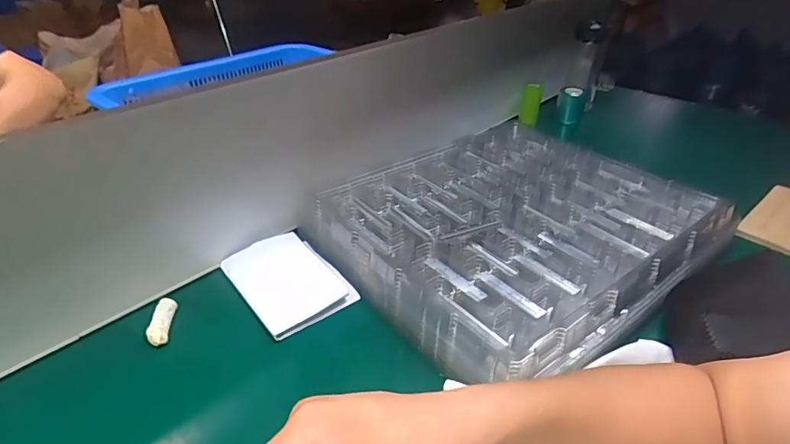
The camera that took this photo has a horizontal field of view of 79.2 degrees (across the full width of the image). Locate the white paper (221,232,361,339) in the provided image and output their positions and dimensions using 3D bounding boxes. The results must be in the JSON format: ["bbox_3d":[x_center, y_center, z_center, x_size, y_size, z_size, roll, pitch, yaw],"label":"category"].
[{"bbox_3d":[-0.126,0.069,0.569,0.106,0.016,0.150,-28,44,-28],"label":"white paper"}]

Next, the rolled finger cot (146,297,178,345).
[{"bbox_3d":[-0.251,0.107,0.515,0.021,0.018,0.057,-5,30,-8],"label":"rolled finger cot"}]

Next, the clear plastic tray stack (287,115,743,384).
[{"bbox_3d":[0.159,-0.001,0.637,0.457,0.068,0.390,-24,41,-31],"label":"clear plastic tray stack"}]

